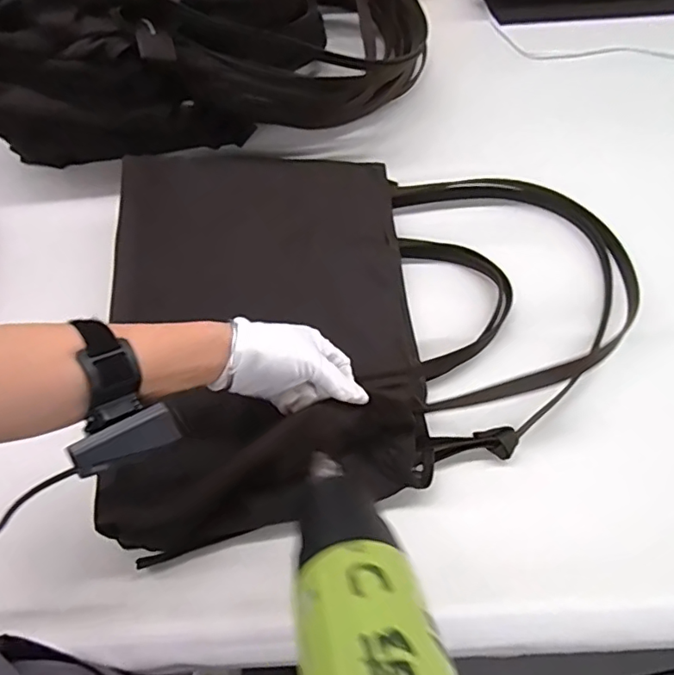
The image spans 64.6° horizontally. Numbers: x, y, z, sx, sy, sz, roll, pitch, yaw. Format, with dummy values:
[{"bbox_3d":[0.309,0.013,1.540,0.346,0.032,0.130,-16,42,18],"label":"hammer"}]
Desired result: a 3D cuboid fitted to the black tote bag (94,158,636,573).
[{"bbox_3d":[0.025,-0.053,0.533,0.515,0.065,0.388,-16,63,-5],"label":"black tote bag"}]

